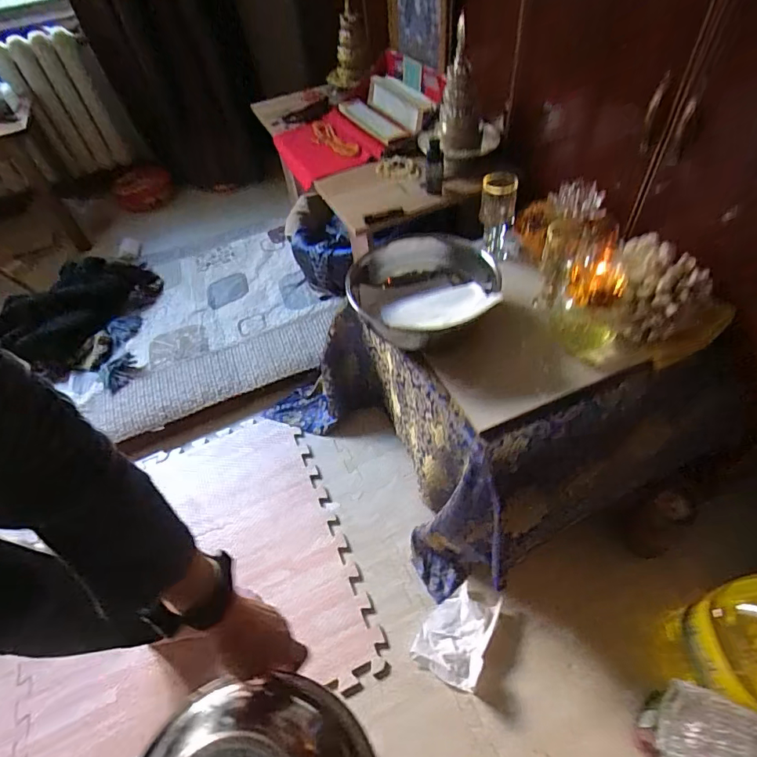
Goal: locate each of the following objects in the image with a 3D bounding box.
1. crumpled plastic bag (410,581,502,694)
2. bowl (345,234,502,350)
[{"bbox_3d":[0.133,0.421,0.743,0.105,0.035,0.145,24,56,21],"label":"crumpled plastic bag"},{"bbox_3d":[0.070,-0.148,0.744,0.228,0.087,0.223,-2,51,2],"label":"bowl"}]

